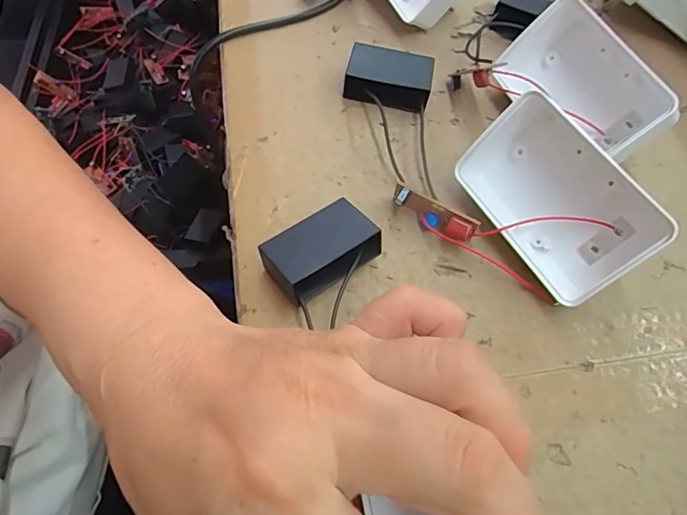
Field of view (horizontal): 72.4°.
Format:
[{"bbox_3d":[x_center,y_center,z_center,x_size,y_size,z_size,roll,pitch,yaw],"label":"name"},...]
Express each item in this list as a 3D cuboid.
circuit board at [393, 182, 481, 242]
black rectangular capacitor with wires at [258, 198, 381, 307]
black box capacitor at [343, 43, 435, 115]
[{"bbox_3d":[0.044,-0.021,0.233,0.043,0.017,0.009,29,65,11],"label":"circuit board"},{"bbox_3d":[-0.010,-0.003,0.216,0.047,0.025,0.029,-33,69,-18],"label":"black rectangular capacitor with wires"},{"bbox_3d":[0.027,-0.104,0.274,0.048,0.020,0.032,15,63,4],"label":"black box capacitor"}]

